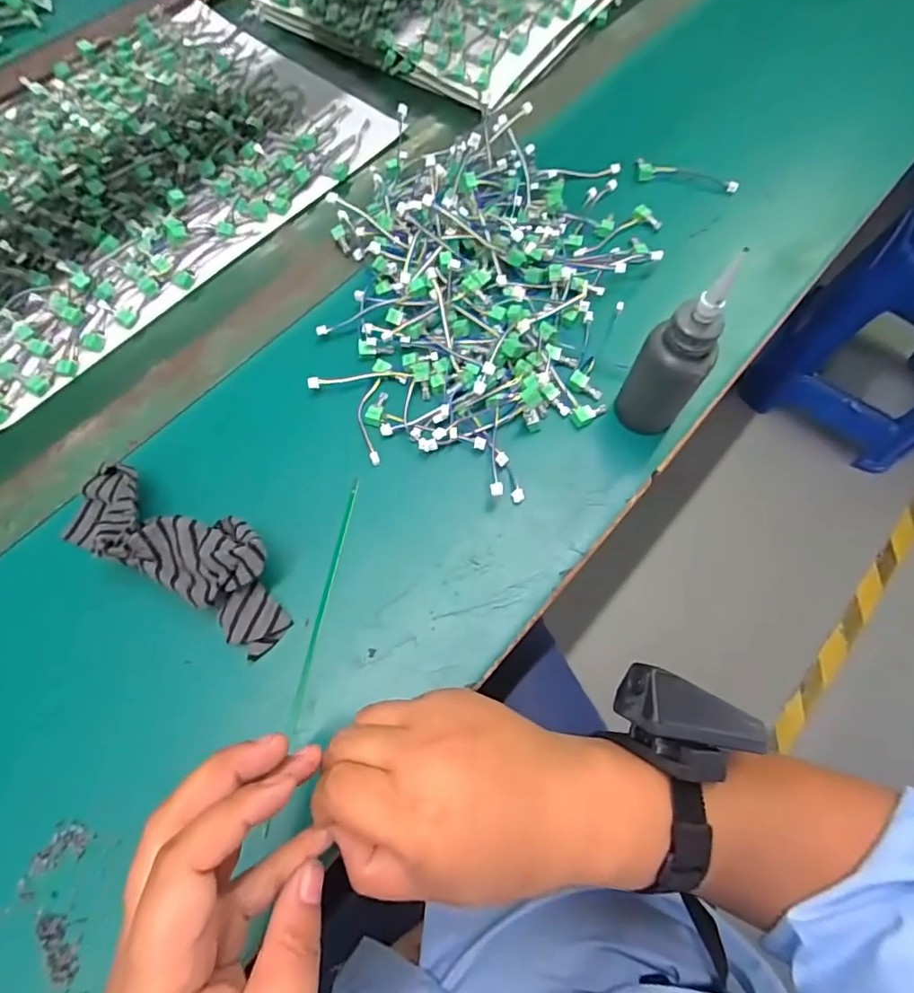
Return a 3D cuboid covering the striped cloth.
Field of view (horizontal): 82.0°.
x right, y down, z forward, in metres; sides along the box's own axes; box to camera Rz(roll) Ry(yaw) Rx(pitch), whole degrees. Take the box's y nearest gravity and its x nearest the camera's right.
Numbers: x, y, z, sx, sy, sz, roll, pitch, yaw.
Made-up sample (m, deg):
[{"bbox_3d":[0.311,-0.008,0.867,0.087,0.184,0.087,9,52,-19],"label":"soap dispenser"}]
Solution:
[{"bbox_3d":[-0.184,0.033,0.343,0.171,0.049,0.064,28,72,11],"label":"striped cloth"}]

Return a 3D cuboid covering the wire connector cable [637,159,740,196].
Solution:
[{"bbox_3d":[0.219,-0.307,0.502,0.096,0.013,0.025,9,70,5],"label":"wire connector cable"}]

